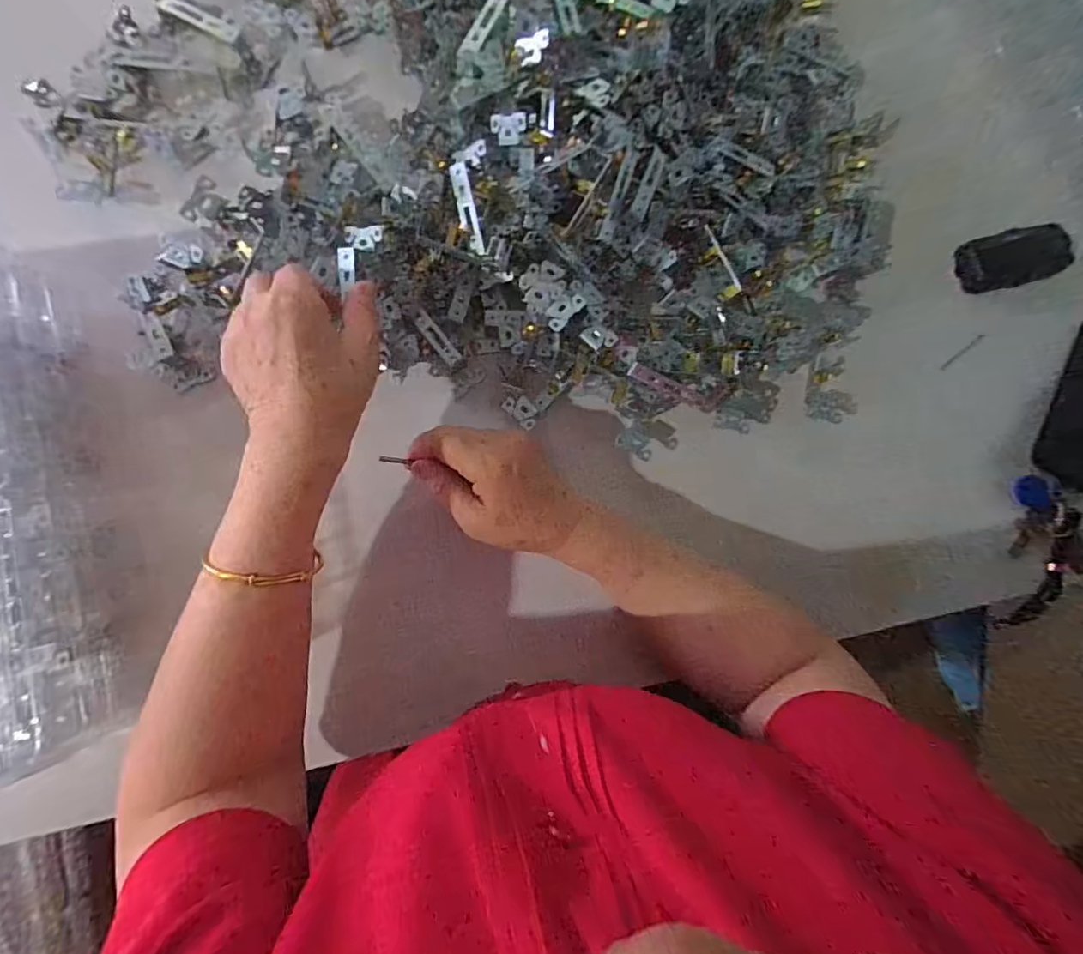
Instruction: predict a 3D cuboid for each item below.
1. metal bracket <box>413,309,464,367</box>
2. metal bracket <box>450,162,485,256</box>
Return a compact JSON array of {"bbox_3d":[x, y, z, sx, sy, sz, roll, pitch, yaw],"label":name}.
[{"bbox_3d":[-0.084,-0.113,0.403,0.014,0.004,0.051,-39,97,-3],"label":"metal bracket"},{"bbox_3d":[-0.056,-0.203,0.376,0.014,0.004,0.065,-9,100,16],"label":"metal bracket"}]

